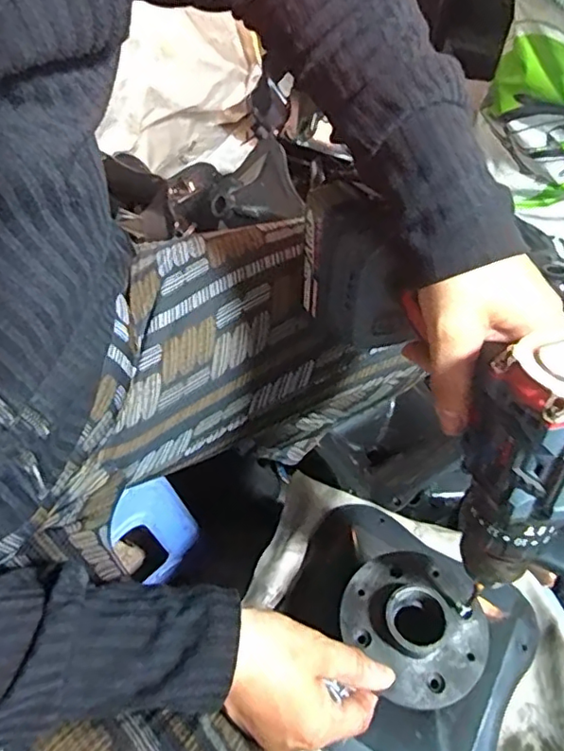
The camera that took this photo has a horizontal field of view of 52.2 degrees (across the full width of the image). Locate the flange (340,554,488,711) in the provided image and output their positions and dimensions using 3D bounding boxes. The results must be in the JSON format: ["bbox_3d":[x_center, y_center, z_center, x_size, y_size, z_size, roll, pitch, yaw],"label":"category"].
[{"bbox_3d":[0.090,0.165,0.387,0.083,0.023,0.096,-31,58,-23],"label":"flange"}]

